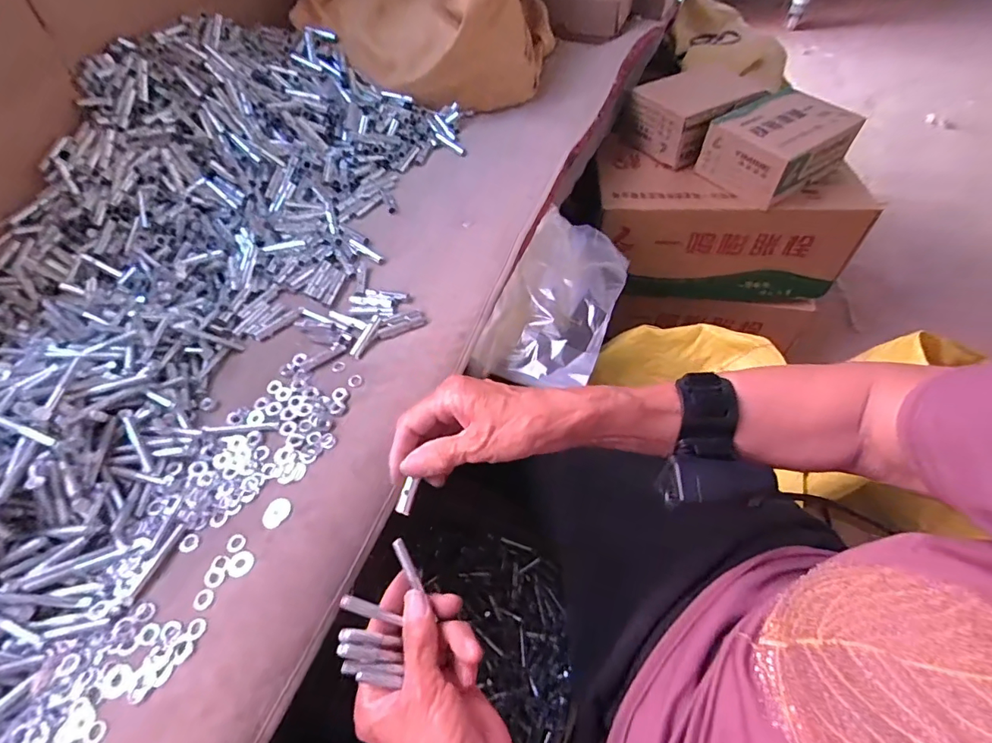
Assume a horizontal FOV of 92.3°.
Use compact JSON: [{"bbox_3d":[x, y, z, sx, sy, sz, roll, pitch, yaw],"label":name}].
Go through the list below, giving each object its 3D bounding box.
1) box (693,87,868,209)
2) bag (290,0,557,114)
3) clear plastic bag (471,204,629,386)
[{"bbox_3d":[0.415,-0.336,0.709,0.171,0.079,0.144,-33,59,-19],"label":"box"},{"bbox_3d":[-0.092,-0.535,0.660,0.334,0.267,0.220,1,54,3],"label":"bag"},{"bbox_3d":[0.075,-0.085,0.543,0.121,0.051,0.227,19,57,15],"label":"clear plastic bag"}]

